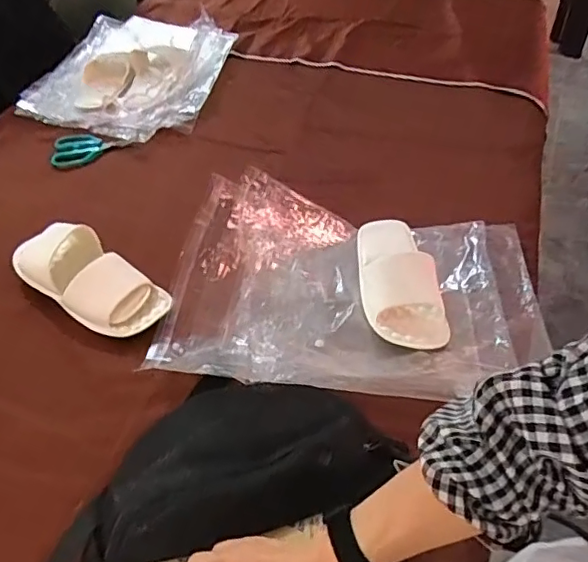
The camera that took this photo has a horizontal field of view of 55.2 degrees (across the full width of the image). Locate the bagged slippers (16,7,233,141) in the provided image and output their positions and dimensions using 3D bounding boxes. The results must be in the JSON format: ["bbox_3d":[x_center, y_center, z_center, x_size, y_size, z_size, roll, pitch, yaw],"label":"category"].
[{"bbox_3d":[-0.329,-0.435,1.149,0.336,0.056,0.407,7,49,10],"label":"bagged slippers"}]

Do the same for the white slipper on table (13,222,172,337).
[{"bbox_3d":[-0.277,-0.006,0.754,0.238,0.052,0.099,28,55,26],"label":"white slipper on table"}]

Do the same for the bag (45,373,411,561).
[{"bbox_3d":[-0.085,0.187,0.564,0.370,0.052,0.158,-16,49,-12],"label":"bag"}]

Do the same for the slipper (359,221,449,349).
[{"bbox_3d":[0.135,-0.017,0.738,0.101,0.046,0.231,-4,48,0],"label":"slipper"}]

